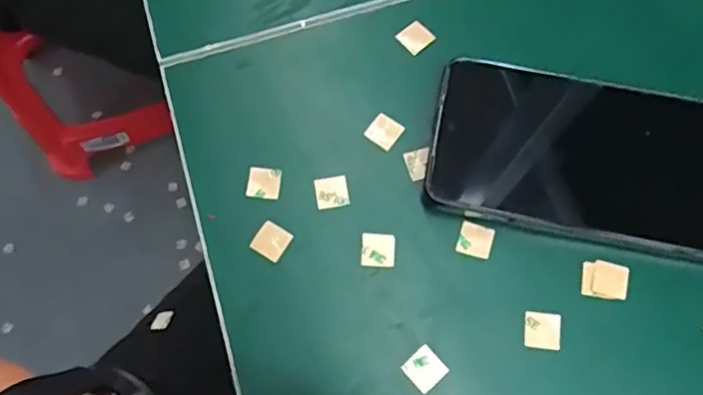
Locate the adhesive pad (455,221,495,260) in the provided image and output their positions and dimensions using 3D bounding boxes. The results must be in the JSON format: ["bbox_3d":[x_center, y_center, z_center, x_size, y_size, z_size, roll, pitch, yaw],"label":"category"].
[{"bbox_3d":[0.058,0.019,0.274,0.016,0.004,0.015,16,72,6],"label":"adhesive pad"}]

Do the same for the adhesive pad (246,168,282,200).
[{"bbox_3d":[-0.043,-0.007,0.285,0.016,0.004,0.015,1,71,1],"label":"adhesive pad"}]

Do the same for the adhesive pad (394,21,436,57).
[{"bbox_3d":[0.033,-0.083,0.306,0.017,0.004,0.016,-40,75,-12],"label":"adhesive pad"}]

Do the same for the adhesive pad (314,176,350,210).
[{"bbox_3d":[-0.009,-0.003,0.283,0.015,0.004,0.015,-11,71,-3],"label":"adhesive pad"}]

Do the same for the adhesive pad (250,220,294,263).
[{"bbox_3d":[-0.038,0.020,0.276,0.015,0.004,0.016,32,74,11],"label":"adhesive pad"}]

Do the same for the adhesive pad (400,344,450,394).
[{"bbox_3d":[0.032,0.075,0.256,0.015,0.004,0.015,-40,75,-12],"label":"adhesive pad"}]

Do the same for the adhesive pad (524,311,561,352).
[{"bbox_3d":[0.085,0.058,0.259,0.016,0.004,0.016,5,71,2],"label":"adhesive pad"}]

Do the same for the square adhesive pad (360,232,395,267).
[{"bbox_3d":[0.012,0.024,0.273,0.016,0.004,0.016,3,71,1],"label":"square adhesive pad"}]

